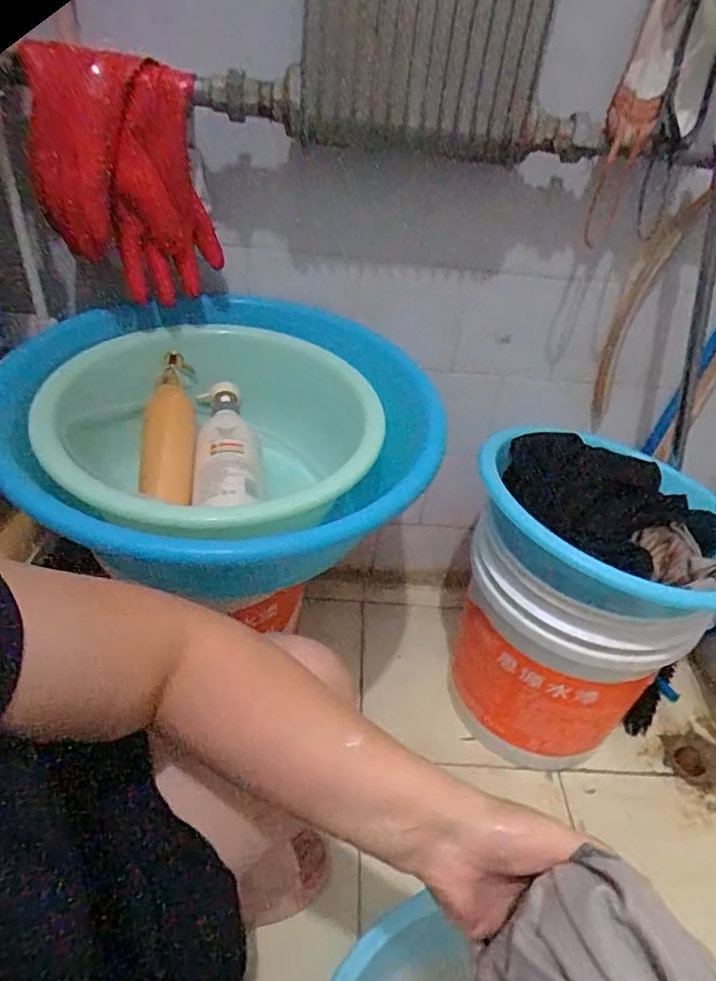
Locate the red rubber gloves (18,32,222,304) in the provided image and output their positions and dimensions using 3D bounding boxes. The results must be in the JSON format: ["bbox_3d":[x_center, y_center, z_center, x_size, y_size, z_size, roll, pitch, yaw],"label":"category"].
[{"bbox_3d":[-0.258,-0.327,0.647,0.179,0.256,0.159,-9,40,-19],"label":"red rubber gloves"}]

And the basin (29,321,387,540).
[{"bbox_3d":[-0.177,-0.063,0.674,0.341,0.133,0.350,4,37,-3],"label":"basin"}]

